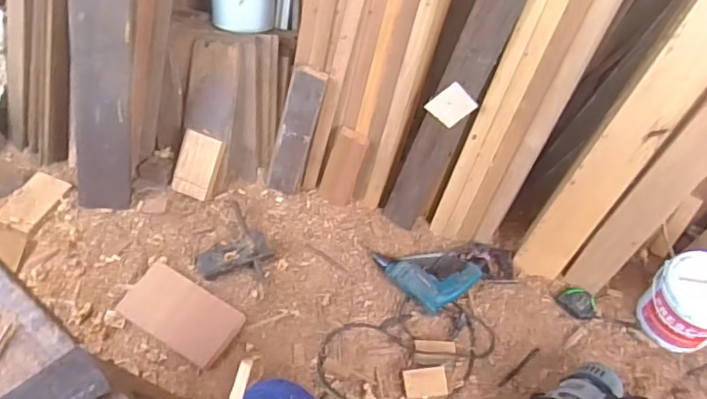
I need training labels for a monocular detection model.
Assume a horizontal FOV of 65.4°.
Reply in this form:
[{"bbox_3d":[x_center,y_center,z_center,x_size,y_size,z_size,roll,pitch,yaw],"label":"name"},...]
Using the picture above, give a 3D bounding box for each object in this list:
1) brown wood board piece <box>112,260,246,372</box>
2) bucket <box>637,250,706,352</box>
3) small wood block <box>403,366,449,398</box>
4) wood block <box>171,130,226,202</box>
[{"bbox_3d":[-0.404,0.264,1.284,0.266,0.019,0.148,28,60,14],"label":"brown wood board piece"},{"bbox_3d":[0.779,0.231,1.263,0.189,0.208,0.182,1,58,-2],"label":"bucket"},{"bbox_3d":[0.166,0.415,1.253,0.097,0.016,0.063,-4,58,-6],"label":"small wood block"},{"bbox_3d":[-0.408,-0.090,1.443,0.113,0.169,0.031,20,14,7],"label":"wood block"}]

